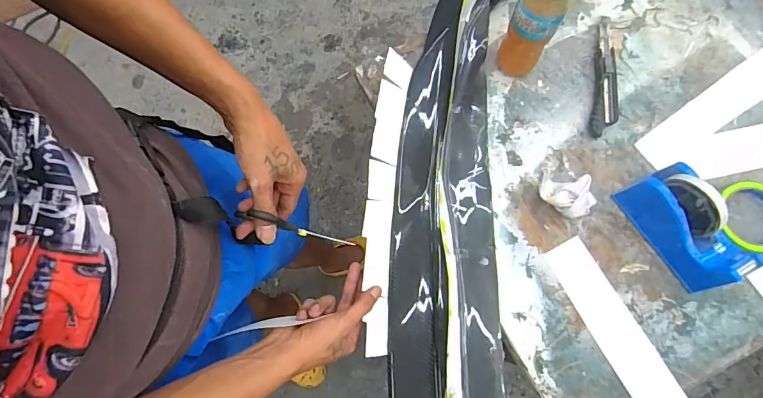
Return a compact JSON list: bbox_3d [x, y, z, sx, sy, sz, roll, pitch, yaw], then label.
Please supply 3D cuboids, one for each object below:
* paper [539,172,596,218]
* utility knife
[{"bbox_3d":[0.259,-0.006,0.599,0.072,0.039,0.054,15,77,8],"label":"paper"},{"bbox_3d":[0.341,-0.186,0.650,0.040,0.016,0.202,9,76,7],"label":"utility knife"}]

